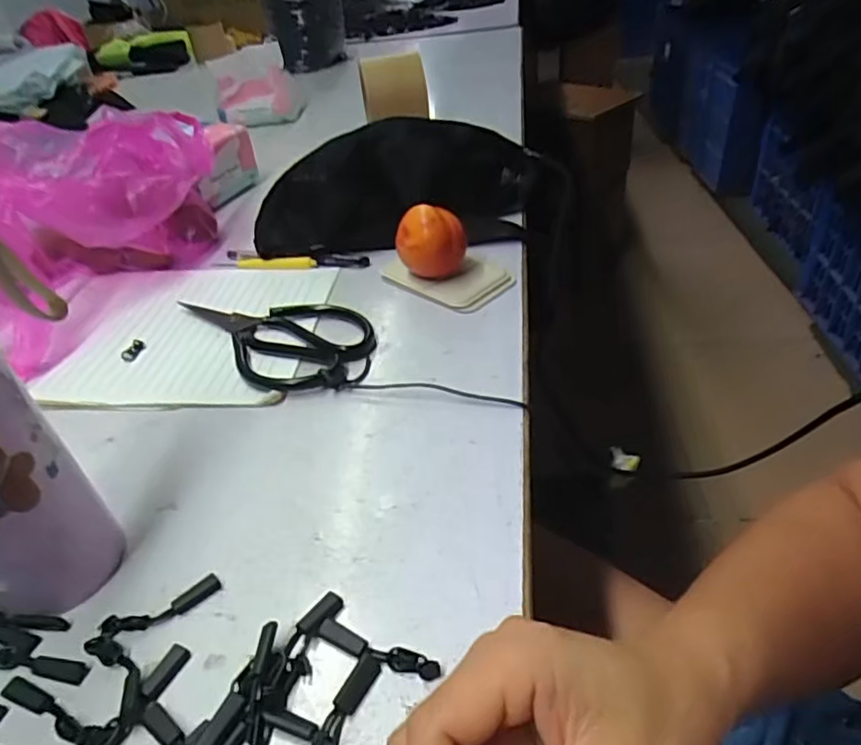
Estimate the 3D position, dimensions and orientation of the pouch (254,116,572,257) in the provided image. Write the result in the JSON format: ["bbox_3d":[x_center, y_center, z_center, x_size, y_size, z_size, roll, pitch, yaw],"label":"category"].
[{"bbox_3d":[-0.018,-0.172,0.561,0.289,0.086,0.089,-6,39,0],"label":"pouch"}]

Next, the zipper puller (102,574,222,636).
[{"bbox_3d":[-0.131,0.115,0.294,0.055,0.004,0.013,-20,41,-17],"label":"zipper puller"}]

